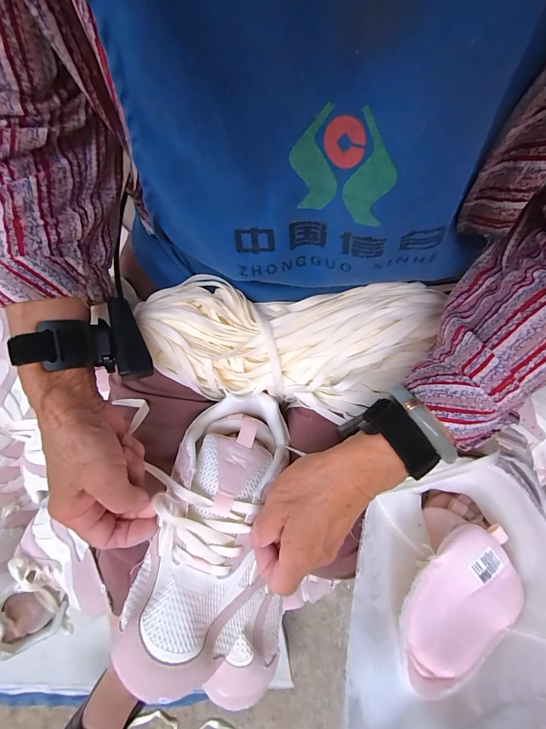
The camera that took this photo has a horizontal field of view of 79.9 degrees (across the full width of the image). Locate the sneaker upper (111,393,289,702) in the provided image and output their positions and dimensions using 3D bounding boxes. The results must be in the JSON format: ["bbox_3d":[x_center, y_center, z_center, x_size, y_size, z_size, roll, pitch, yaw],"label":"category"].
[{"bbox_3d":[-0.053,0.137,0.291,0.097,0.053,0.238,17,64,3],"label":"sneaker upper"}]

